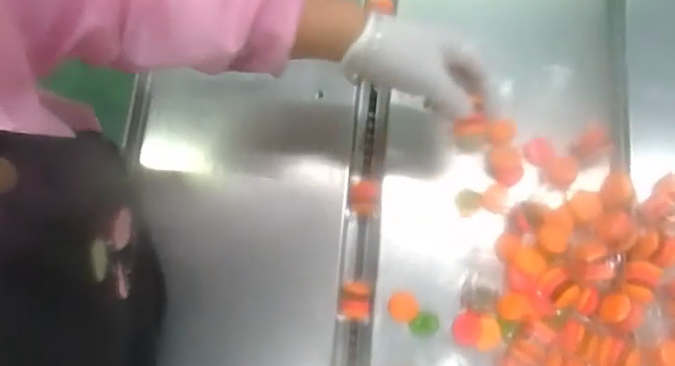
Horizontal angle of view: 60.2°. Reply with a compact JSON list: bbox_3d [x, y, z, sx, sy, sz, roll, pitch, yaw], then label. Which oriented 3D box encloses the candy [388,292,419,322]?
[{"bbox_3d":[0.065,0.123,0.576,0.028,0.008,0.029,0,76,2],"label":"candy"}]

